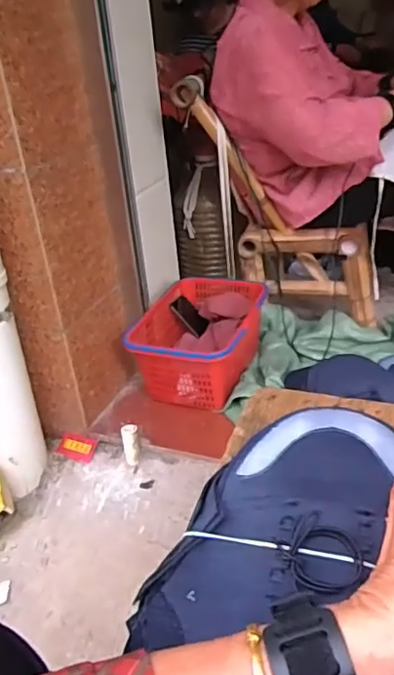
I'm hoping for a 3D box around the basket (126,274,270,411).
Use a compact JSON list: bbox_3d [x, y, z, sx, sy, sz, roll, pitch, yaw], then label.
[{"bbox_3d":[0.016,0.012,1.284,0.238,0.167,0.362,7,32,21],"label":"basket"}]

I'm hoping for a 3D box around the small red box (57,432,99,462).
[{"bbox_3d":[-0.255,0.234,1.200,0.083,0.048,0.015,14,-6,11],"label":"small red box"}]

